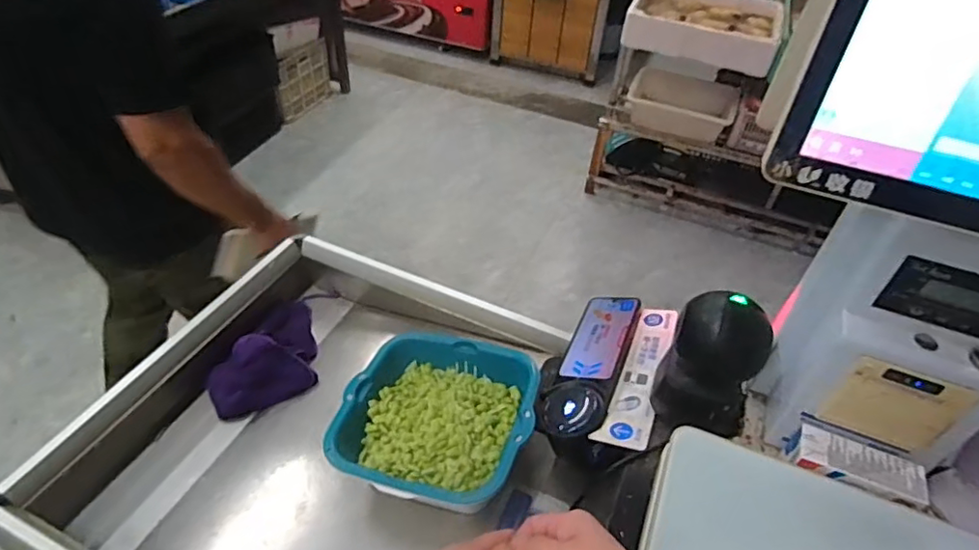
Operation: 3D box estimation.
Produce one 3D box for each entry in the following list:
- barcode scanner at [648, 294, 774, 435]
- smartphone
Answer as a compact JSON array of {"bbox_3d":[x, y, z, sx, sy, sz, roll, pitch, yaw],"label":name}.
[{"bbox_3d":[0.239,0.097,0.615,0.101,0.150,0.082,24,47,19],"label":"barcode scanner"},{"bbox_3d":[0.150,0.082,0.774,0.077,0.012,0.163,-3,34,34],"label":"smartphone"}]

